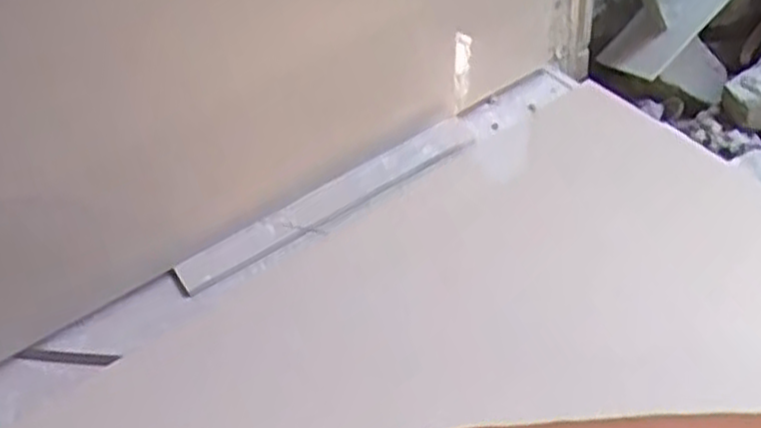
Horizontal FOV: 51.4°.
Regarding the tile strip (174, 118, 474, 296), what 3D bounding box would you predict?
[{"bbox_3d":[-0.044,-0.011,0.699,0.286,0.013,0.037,-29,49,-17],"label":"tile strip"}]

